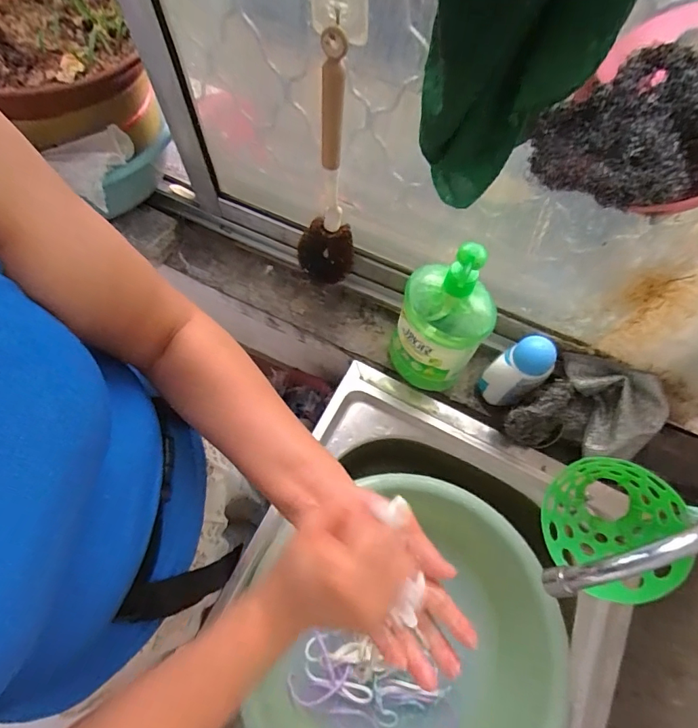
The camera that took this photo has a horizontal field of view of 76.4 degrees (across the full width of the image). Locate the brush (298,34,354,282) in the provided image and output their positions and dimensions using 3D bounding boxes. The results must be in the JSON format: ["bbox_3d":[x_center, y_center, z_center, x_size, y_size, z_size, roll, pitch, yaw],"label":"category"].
[{"bbox_3d":[-0.031,-0.216,0.547,0.074,0.334,0.057,-4,66,-4],"label":"brush"}]

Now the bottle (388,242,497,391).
[{"bbox_3d":[0.122,-0.060,0.579,0.115,0.248,0.088,25,67,8],"label":"bottle"}]

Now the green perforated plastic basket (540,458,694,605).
[{"bbox_3d":[0.261,0.168,0.450,0.114,0.114,0.125,5,66,0],"label":"green perforated plastic basket"}]

